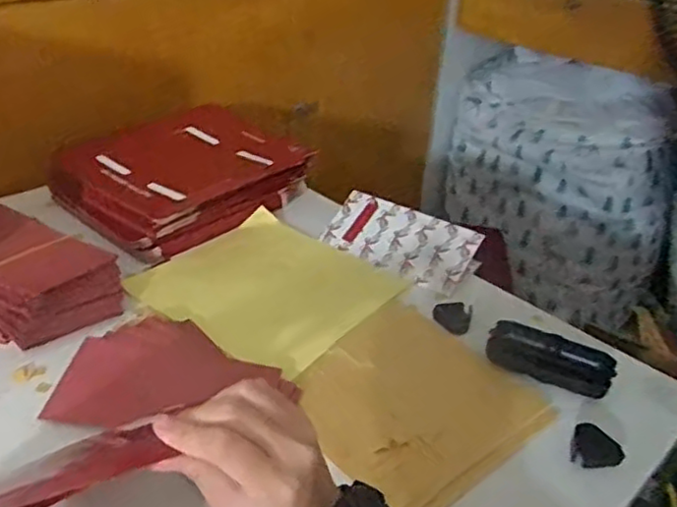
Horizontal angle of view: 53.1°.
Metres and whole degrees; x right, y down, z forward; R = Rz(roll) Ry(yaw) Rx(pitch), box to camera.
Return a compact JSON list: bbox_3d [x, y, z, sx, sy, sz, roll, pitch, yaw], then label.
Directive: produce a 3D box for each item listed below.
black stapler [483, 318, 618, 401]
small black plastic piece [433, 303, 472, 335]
[{"bbox_3d":[0.195,0.097,0.626,0.109,0.024,0.059,19,34,23],"label":"black stapler"},{"bbox_3d":[0.117,0.063,0.696,0.037,0.005,0.044,20,43,4],"label":"small black plastic piece"}]

